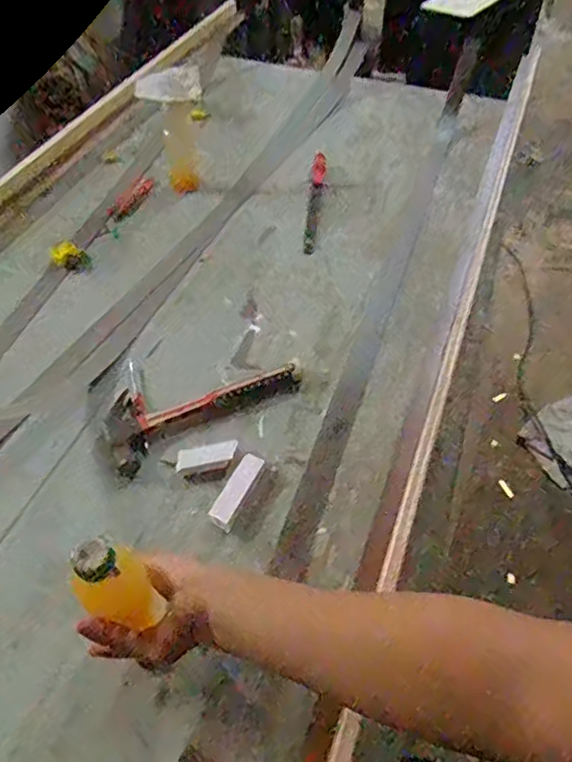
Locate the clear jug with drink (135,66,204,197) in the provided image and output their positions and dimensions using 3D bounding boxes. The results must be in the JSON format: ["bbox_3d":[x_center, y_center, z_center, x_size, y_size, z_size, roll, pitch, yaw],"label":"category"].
[{"bbox_3d":[-0.203,-0.460,1.121,0.108,0.195,0.105,-9,48,-7],"label":"clear jug with drink"}]

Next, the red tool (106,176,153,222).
[{"bbox_3d":[-0.297,-0.347,1.150,0.046,0.008,0.140,16,50,14],"label":"red tool"}]

